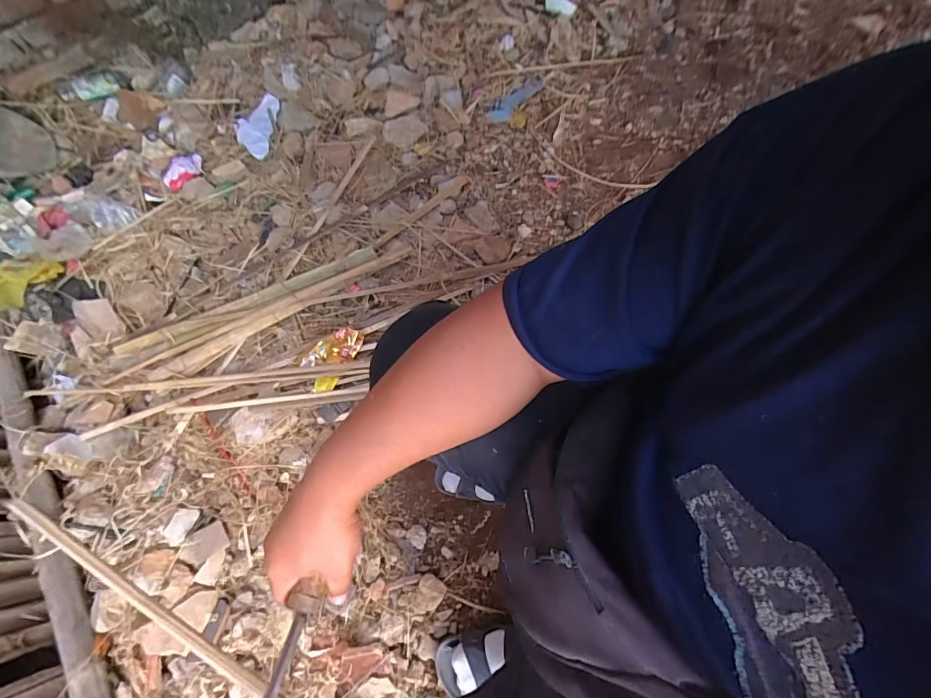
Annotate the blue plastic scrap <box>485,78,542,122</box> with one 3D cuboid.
[{"bbox_3d":[0.124,-0.641,1.099,0.063,0.011,0.193,33,73,15],"label":"blue plastic scrap"}]

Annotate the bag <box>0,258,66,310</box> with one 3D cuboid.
[{"bbox_3d":[-1.010,-0.149,0.976,0.193,0.032,0.109,-17,68,-4],"label":"bag"}]

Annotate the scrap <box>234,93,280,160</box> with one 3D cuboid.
[{"bbox_3d":[-0.541,-0.580,1.101,0.113,0.020,0.209,2,68,4],"label":"scrap"}]

